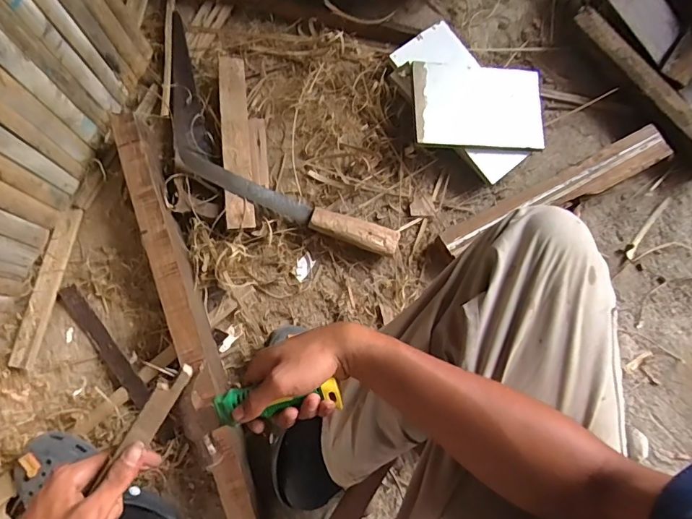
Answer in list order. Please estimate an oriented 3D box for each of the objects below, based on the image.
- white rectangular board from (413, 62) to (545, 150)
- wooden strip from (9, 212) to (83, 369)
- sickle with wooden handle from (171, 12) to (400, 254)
[{"bbox_3d":[0.230,-0.264,0.773,0.224,0.018,0.146,-1,85,-6],"label":"white rectangular board"},{"bbox_3d":[-0.474,0.041,0.705,0.035,0.017,0.252,9,75,1],"label":"wooden strip"},{"bbox_3d":[-0.166,-0.179,0.764,0.574,0.064,0.182,43,78,9],"label":"sickle with wooden handle"}]

